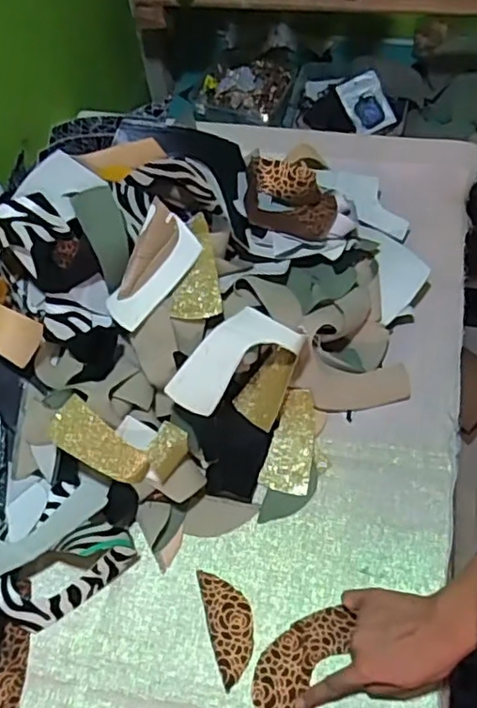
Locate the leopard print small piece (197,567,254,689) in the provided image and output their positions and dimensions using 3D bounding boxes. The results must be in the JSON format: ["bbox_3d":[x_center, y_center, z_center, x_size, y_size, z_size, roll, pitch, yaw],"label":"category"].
[{"bbox_3d":[-0.009,0.259,0.599,0.043,0.004,0.102,-15,58,-6],"label":"leopard print small piece"}]

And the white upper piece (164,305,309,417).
[{"bbox_3d":[-0.008,0.004,0.631,0.139,0.017,0.064,-34,95,-1],"label":"white upper piece"}]

